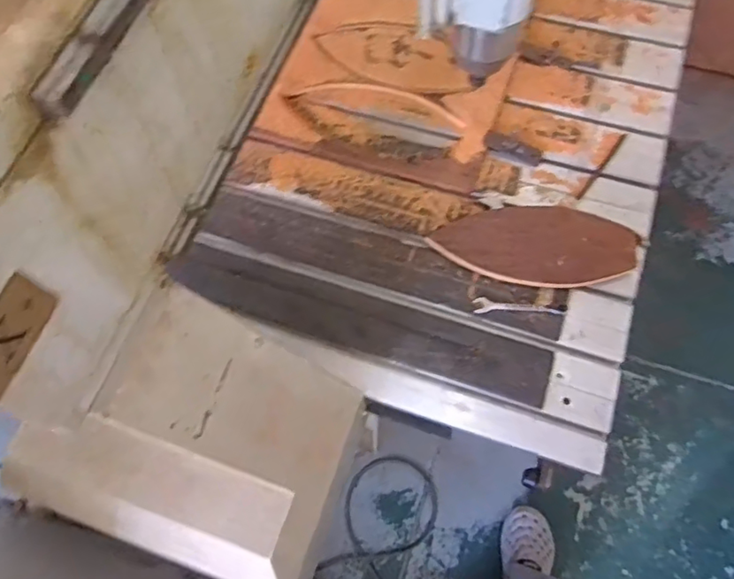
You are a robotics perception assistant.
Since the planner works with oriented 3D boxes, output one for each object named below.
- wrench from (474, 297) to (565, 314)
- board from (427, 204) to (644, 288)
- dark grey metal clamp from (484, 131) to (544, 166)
[{"bbox_3d":[0.214,0.022,0.816,0.125,0.010,0.023,1,66,3],"label":"wrench"},{"bbox_3d":[0.240,-0.065,0.835,0.276,0.029,0.117,13,68,8],"label":"board"},{"bbox_3d":[0.232,-0.223,0.919,0.094,0.021,0.027,22,69,11],"label":"dark grey metal clamp"}]

